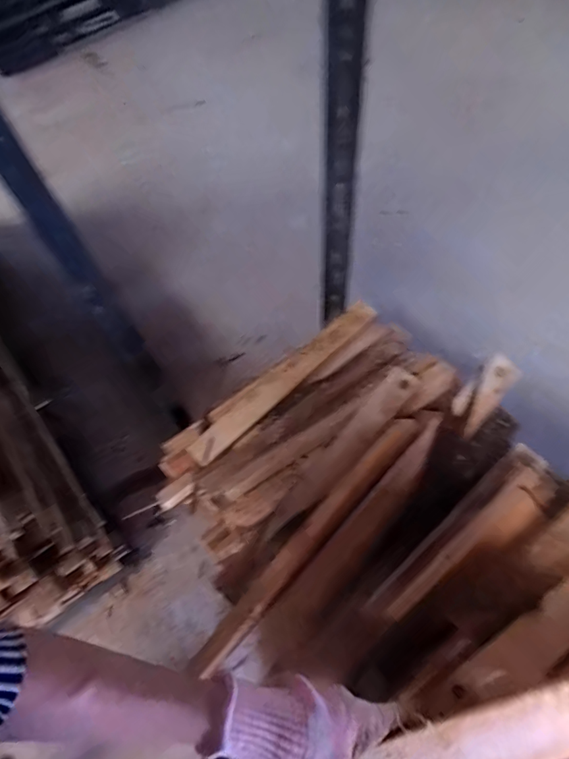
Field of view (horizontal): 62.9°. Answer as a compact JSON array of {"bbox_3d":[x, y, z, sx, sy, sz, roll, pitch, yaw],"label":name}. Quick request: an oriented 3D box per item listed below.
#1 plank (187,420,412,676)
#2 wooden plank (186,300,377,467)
[{"bbox_3d":[0.047,0.229,0.705,0.482,0.017,0.053,-44,27,-21],"label":"plank"},{"bbox_3d":[0.002,-0.002,0.951,0.475,0.024,0.056,-40,71,-15],"label":"wooden plank"}]

